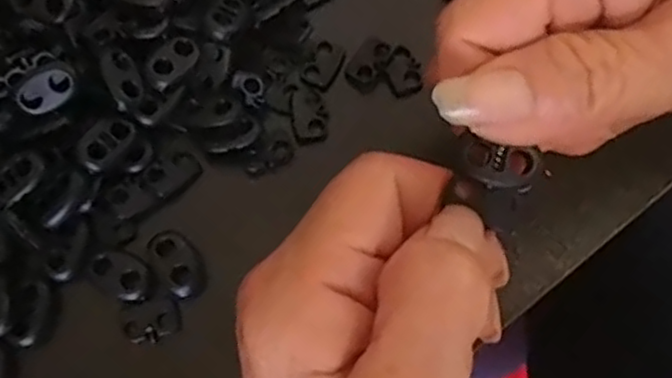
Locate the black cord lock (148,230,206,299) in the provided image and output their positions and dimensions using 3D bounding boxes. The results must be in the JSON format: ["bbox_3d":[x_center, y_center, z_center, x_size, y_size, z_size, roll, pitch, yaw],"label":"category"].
[{"bbox_3d":[-0.051,0.024,0.229,0.013,0.011,0.022,-29,76,-9],"label":"black cord lock"}]

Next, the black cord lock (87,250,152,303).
[{"bbox_3d":[-0.069,0.027,0.225,0.020,0.005,0.013,27,75,7],"label":"black cord lock"}]

